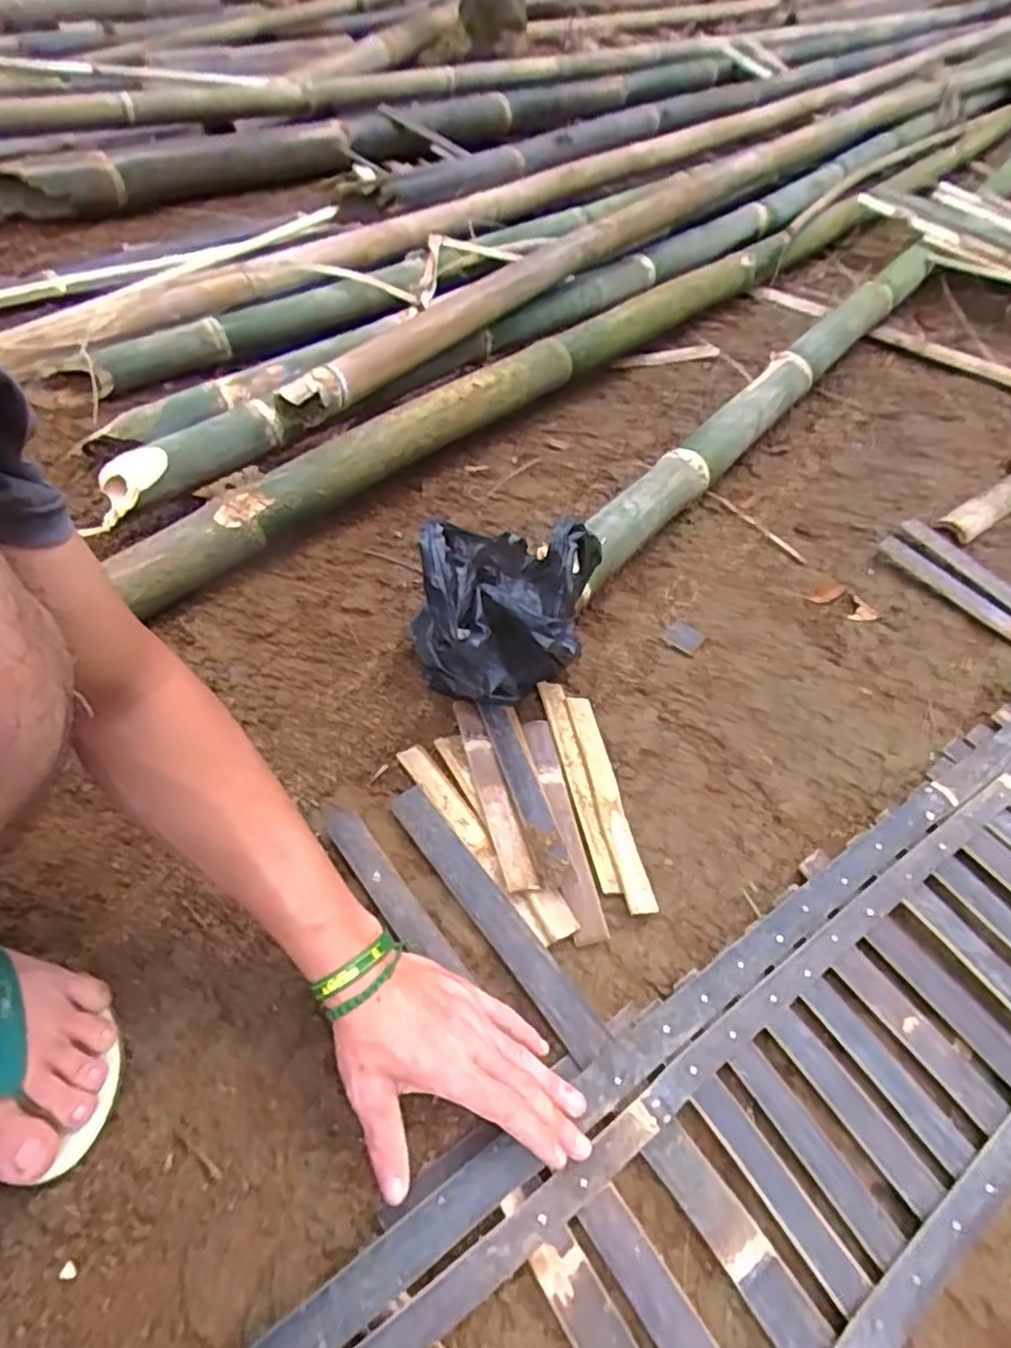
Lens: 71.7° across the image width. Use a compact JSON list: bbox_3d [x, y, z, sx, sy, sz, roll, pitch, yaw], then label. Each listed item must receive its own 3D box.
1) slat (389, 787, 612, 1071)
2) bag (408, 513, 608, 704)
[{"bbox_3d":[-0.011,0.181,0.539,0.032,0.008,0.245,-30,60,-25],"label":"slat"},{"bbox_3d":[-0.005,-0.047,0.624,0.134,0.195,0.131,38,58,23],"label":"bag"}]

